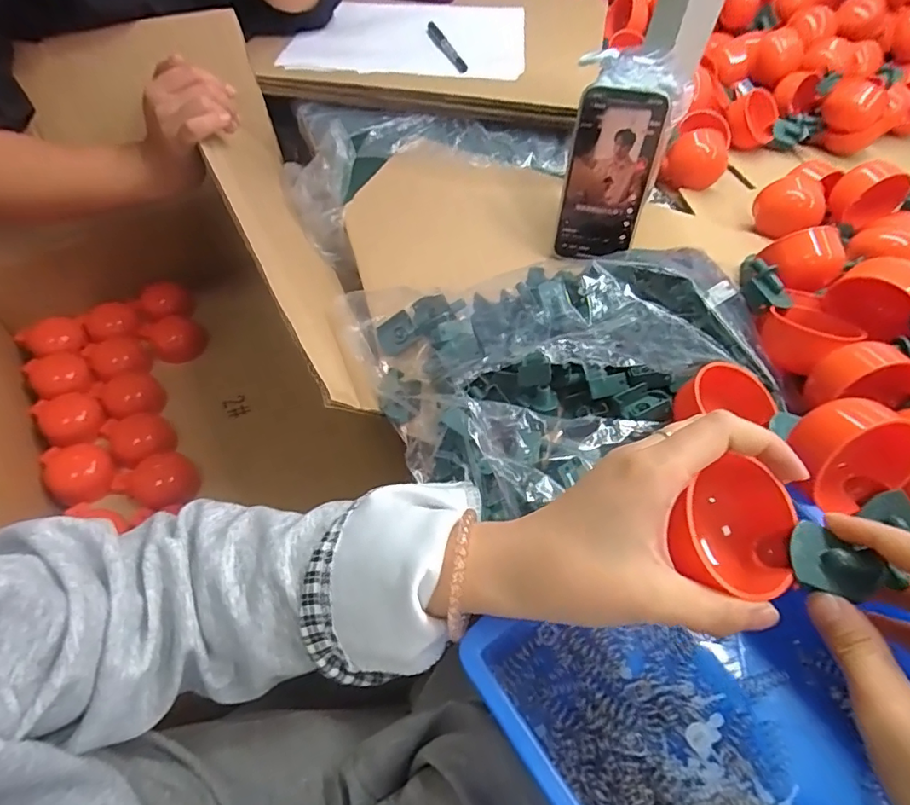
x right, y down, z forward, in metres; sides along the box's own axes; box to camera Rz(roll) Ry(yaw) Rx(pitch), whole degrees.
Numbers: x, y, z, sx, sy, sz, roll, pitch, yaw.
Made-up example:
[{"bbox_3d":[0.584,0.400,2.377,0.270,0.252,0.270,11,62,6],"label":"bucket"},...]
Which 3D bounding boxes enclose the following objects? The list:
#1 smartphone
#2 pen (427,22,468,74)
[{"bbox_3d":[0.137,-0.198,0.473,0.072,0.141,0.005,9,32,6],"label":"smartphone"},{"bbox_3d":[-0.013,-0.468,0.695,0.014,0.018,0.138,-14,57,-12],"label":"pen"}]

